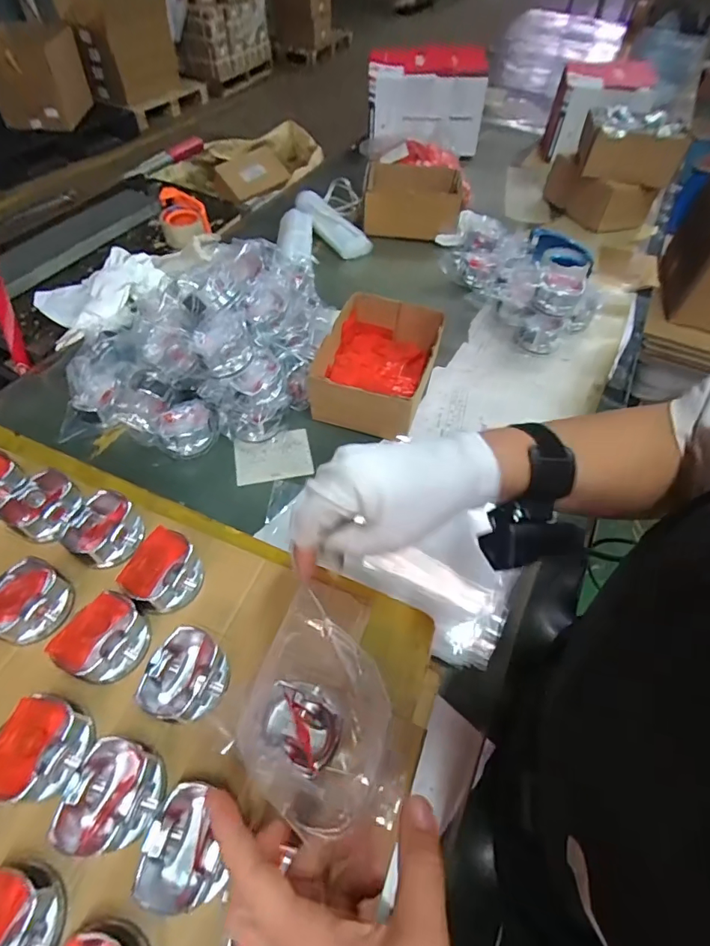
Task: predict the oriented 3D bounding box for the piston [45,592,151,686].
[{"bbox_3d":[-0.223,0.152,0.411,0.062,0.048,0.076,28,58,15],"label":"piston"}]

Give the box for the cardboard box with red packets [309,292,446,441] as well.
[{"bbox_3d":[0.036,-0.162,0.691,0.152,0.090,0.205,18,56,9],"label":"cardboard box with red packets"}]

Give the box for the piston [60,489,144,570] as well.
[{"bbox_3d":[-0.260,0.063,0.476,0.060,0.045,0.077,29,58,16],"label":"piston"}]

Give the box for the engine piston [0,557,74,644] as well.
[{"bbox_3d":[-0.305,0.121,0.429,0.058,0.047,0.076,19,56,10],"label":"engine piston"}]

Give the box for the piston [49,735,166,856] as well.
[{"bbox_3d":[-0.179,0.241,0.345,0.063,0.041,0.080,8,55,2],"label":"piston"}]

